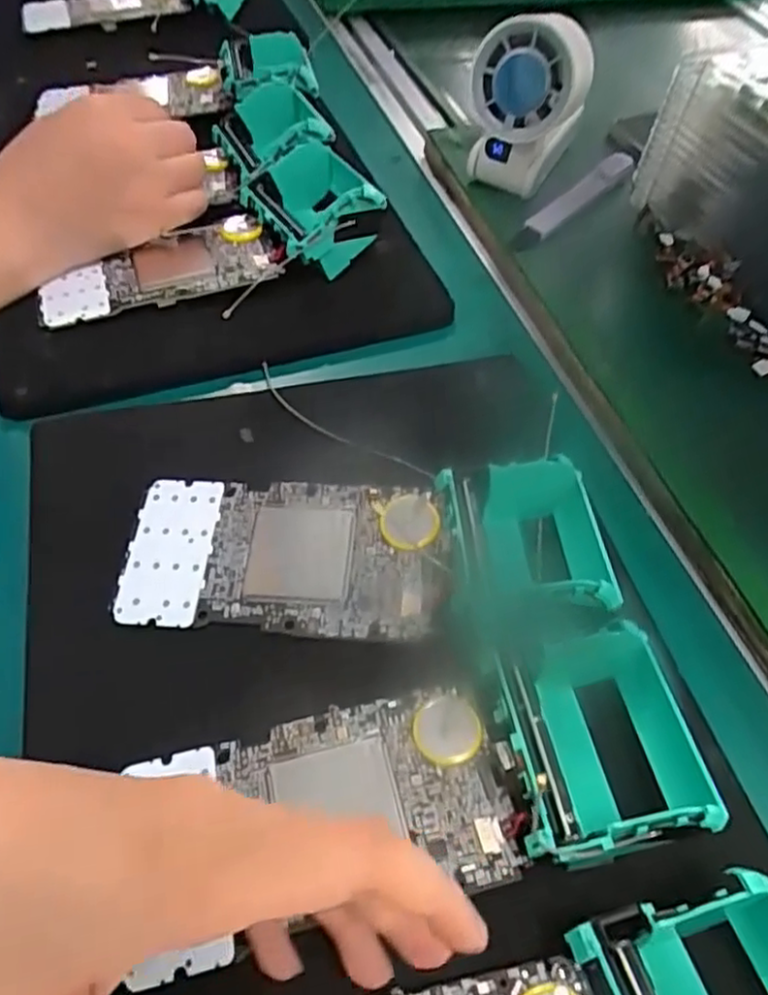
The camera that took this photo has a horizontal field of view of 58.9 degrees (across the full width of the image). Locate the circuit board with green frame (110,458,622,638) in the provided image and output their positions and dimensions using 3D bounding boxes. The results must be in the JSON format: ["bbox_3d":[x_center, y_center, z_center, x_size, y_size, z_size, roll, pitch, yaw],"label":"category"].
[{"bbox_3d":[-0.009,0.018,0.271,0.191,0.040,0.069,2,56,-4],"label":"circuit board with green frame"}]

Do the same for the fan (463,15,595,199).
[{"bbox_3d":[0.088,-0.241,0.422,0.064,0.099,0.069,21,57,9],"label":"fan"}]

